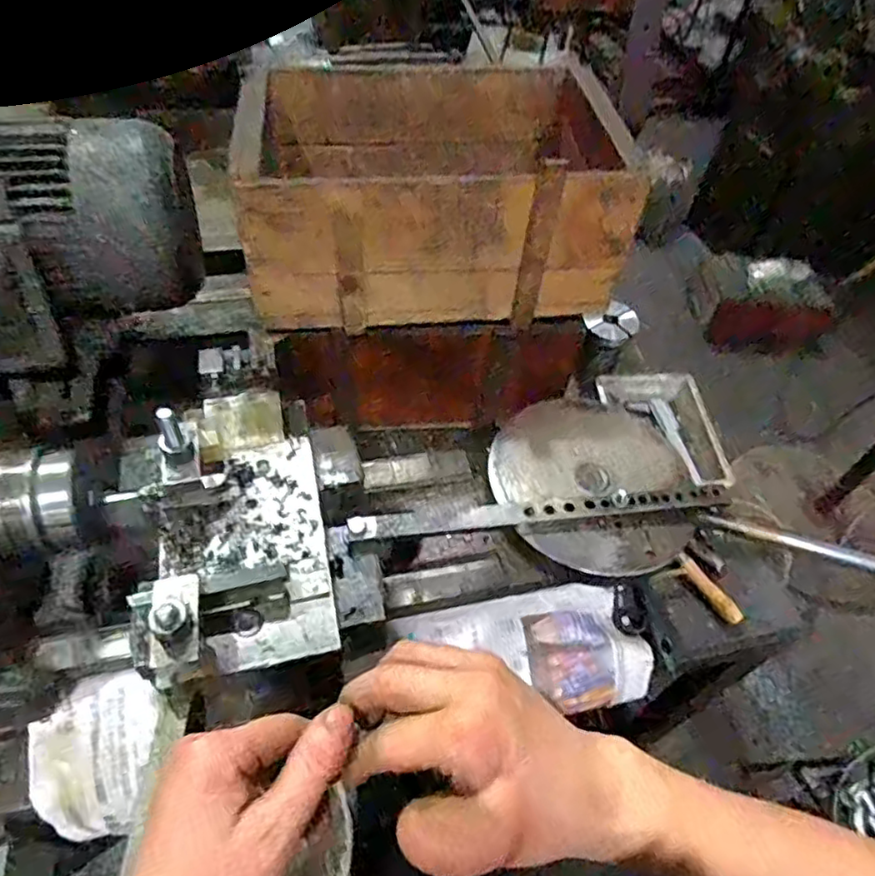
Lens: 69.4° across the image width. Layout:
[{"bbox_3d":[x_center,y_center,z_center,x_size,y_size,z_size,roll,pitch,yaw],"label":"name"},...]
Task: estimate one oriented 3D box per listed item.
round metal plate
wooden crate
[{"bbox_3d":[0.137,0.037,0.570,0.174,0.013,0.176,3,50,-3],"label":"round metal plate"},{"bbox_3d":[-0.010,-0.256,0.642,0.332,0.151,0.245,-3,51,-8],"label":"wooden crate"}]

